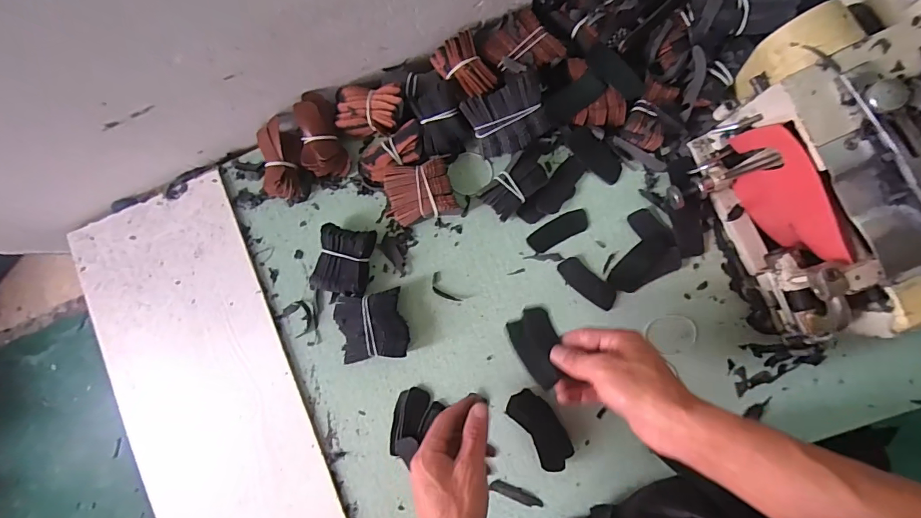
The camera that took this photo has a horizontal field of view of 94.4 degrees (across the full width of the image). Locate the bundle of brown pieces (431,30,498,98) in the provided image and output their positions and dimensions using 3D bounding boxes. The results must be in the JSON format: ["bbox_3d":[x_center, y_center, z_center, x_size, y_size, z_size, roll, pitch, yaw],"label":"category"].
[{"bbox_3d":[0.005,-0.209,0.465,0.049,0.015,0.066,-34,84,3],"label":"bundle of brown pieces"}]

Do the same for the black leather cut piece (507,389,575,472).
[{"bbox_3d":[0.090,0.190,0.476,0.040,0.010,0.089,-35,84,3],"label":"black leather cut piece"}]

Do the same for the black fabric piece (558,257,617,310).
[{"bbox_3d":[0.144,0.027,0.482,0.072,0.004,0.029,41,91,6],"label":"black fabric piece"}]

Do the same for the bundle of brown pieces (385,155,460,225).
[{"bbox_3d":[-0.047,-0.077,0.494,0.078,0.030,0.068,-10,86,5],"label":"bundle of brown pieces"}]

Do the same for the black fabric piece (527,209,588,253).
[{"bbox_3d":[0.112,-0.033,0.487,0.071,0.004,0.027,-28,84,4],"label":"black fabric piece"}]

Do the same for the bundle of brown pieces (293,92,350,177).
[{"bbox_3d":[-0.160,-0.139,0.486,0.044,0.024,0.091,-11,105,5],"label":"bundle of brown pieces"}]

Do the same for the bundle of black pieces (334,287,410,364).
[{"bbox_3d":[-0.098,0.075,0.482,0.074,0.030,0.073,-11,86,5],"label":"bundle of black pieces"}]

